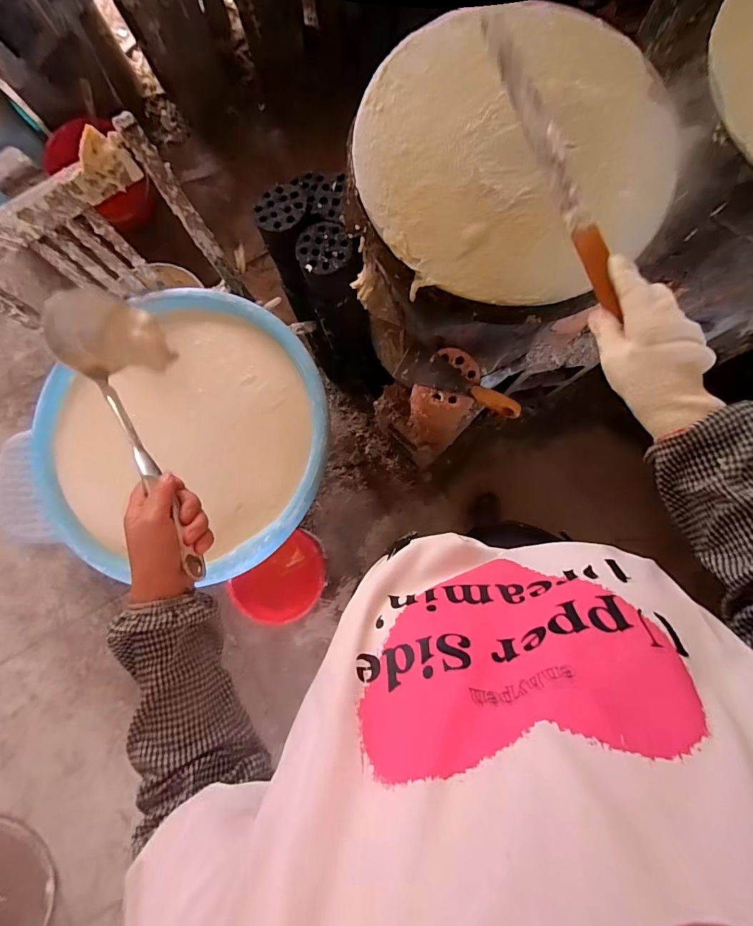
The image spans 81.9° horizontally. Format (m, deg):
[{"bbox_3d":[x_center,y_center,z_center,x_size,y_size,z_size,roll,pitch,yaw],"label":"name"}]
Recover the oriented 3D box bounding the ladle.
[{"bbox_3d":[-0.243,-0.038,0.453,0.093,0.086,0.340,-29,74,2],"label":"ladle"}]

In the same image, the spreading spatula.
[{"bbox_3d":[0.175,-0.297,0.426,0.023,0.019,0.314,-22,88,3],"label":"spreading spatula"}]

